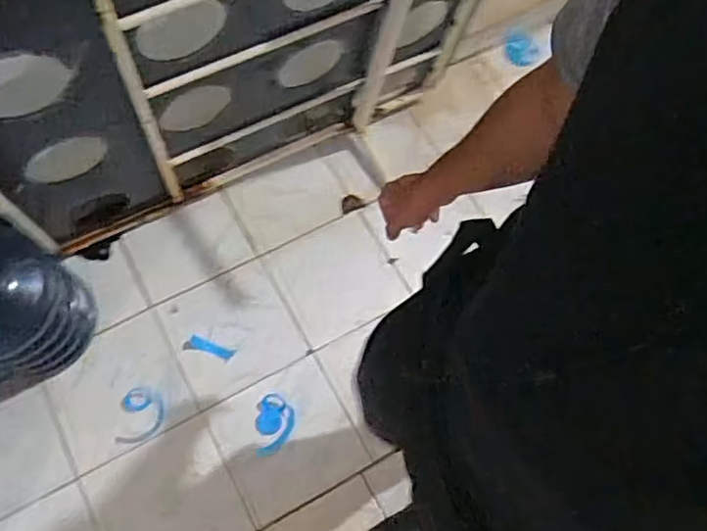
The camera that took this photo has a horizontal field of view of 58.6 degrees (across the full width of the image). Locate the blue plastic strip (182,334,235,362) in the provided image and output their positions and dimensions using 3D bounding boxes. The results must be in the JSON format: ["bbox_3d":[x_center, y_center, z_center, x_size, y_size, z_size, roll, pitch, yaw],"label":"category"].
[{"bbox_3d":[-0.352,0.203,1.537,0.118,0.014,0.040,19,68,7],"label":"blue plastic strip"}]

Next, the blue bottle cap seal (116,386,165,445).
[{"bbox_3d":[-0.492,0.347,1.462,0.098,0.013,0.130,0,65,-3],"label":"blue bottle cap seal"}]

